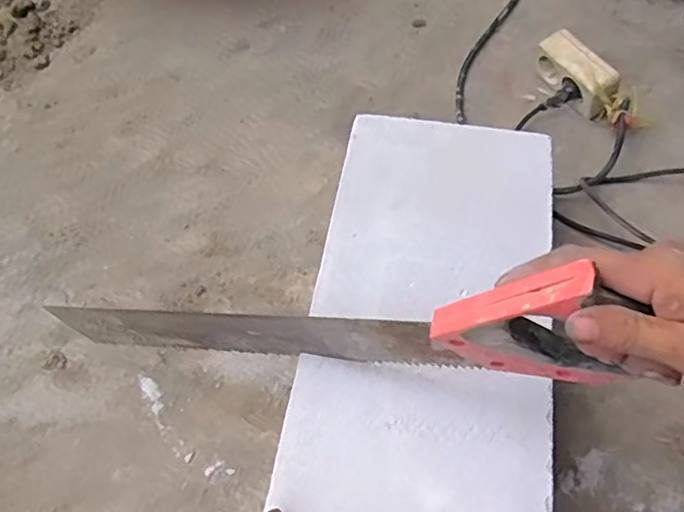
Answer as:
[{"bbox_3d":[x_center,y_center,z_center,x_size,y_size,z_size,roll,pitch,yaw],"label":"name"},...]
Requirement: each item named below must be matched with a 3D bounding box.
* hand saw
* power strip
[{"bbox_3d":[-0.042,0.054,0.469,0.444,0.122,0.020,-3,56,29],"label":"hand saw"},{"bbox_3d":[0.283,-0.214,0.762,0.038,0.069,0.109,-30,60,-16],"label":"power strip"}]

